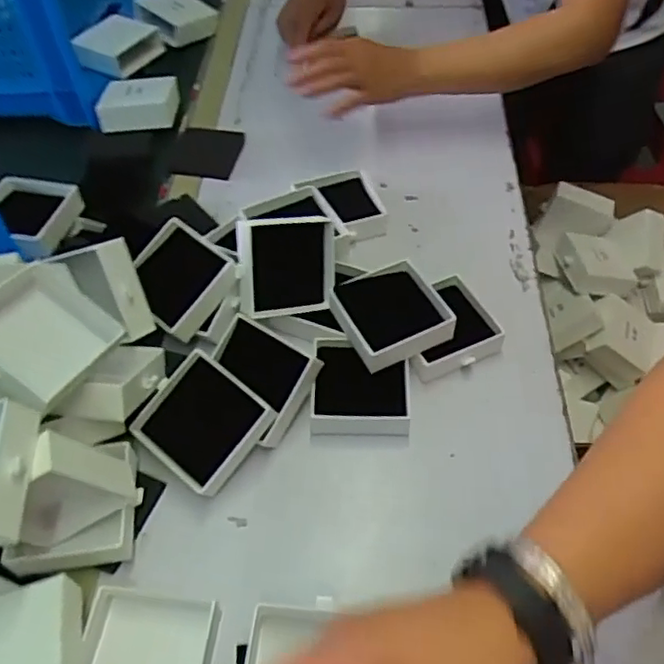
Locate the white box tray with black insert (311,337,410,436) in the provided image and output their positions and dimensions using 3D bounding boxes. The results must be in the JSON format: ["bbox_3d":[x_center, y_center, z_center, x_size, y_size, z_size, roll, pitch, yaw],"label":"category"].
[{"bbox_3d":[0.027,0.048,0.584,0.087,0.042,0.084,1,52,2],"label":"white box tray with black insert"}]

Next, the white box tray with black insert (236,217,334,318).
[{"bbox_3d":[-0.041,-0.061,0.597,0.089,0.091,0.018,-6,29,-27],"label":"white box tray with black insert"}]

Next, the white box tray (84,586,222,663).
[{"bbox_3d":[-0.130,0.229,0.447,0.087,0.029,0.092,3,52,4],"label":"white box tray"}]

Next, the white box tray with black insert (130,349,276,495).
[{"bbox_3d":[-0.107,0.073,0.534,0.094,0.025,0.088,37,89,17],"label":"white box tray with black insert"}]

